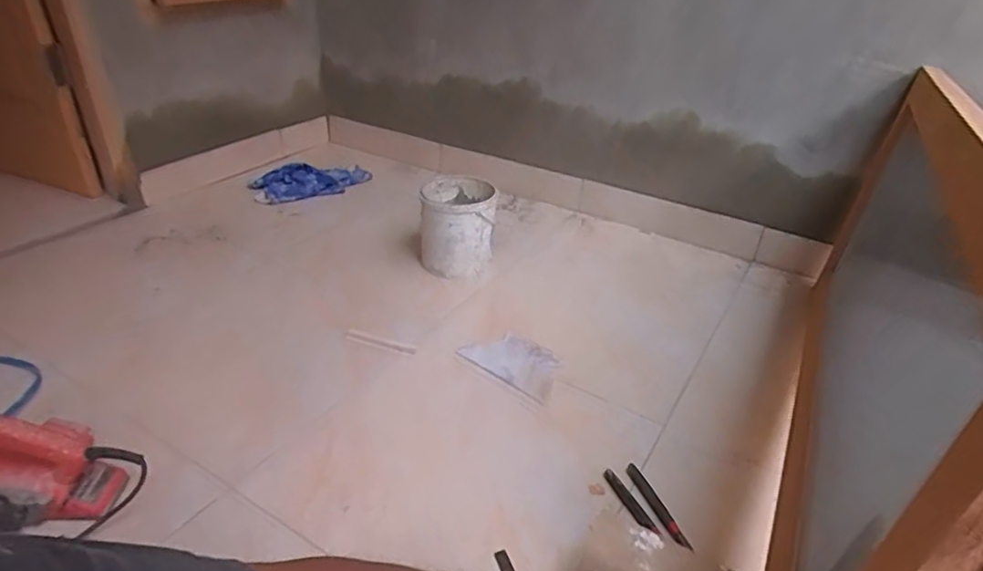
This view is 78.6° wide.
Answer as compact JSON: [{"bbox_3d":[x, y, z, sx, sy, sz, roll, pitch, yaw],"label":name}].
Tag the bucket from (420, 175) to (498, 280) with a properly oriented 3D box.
[{"bbox_3d":[-0.080,-0.133,1.401,0.167,0.174,0.169,0,32,-3],"label":"bucket"}]

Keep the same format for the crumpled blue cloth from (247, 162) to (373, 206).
[{"bbox_3d":[-0.538,-0.309,1.787,0.353,0.063,0.135,-6,33,-13],"label":"crumpled blue cloth"}]

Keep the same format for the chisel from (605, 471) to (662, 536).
[{"bbox_3d":[0.200,0.312,0.870,0.020,0.011,0.121,-13,36,-24],"label":"chisel"}]

